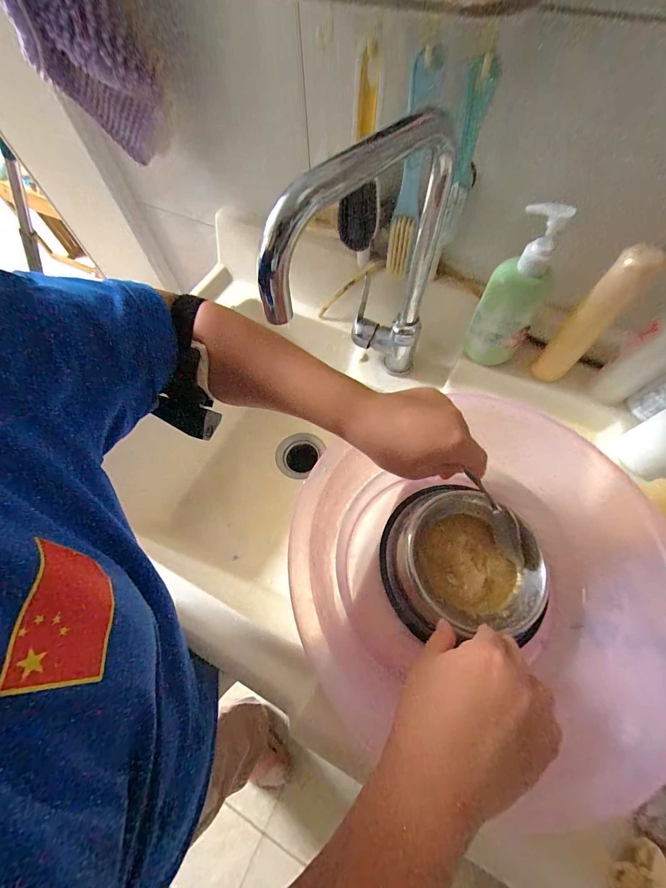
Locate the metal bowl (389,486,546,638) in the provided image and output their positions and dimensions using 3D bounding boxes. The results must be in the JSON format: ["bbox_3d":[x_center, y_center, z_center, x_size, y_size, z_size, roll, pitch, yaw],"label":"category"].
[{"bbox_3d":[0.129,0.116,0.335,0.140,0.041,0.126,1,65,2],"label":"metal bowl"}]

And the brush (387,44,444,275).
[{"bbox_3d":[0.088,-0.304,0.391,0.030,0.207,0.044,-6,65,-2],"label":"brush"}]

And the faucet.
[{"bbox_3d":[0.035,-0.149,0.369,0.100,0.306,0.229,24,68,12],"label":"faucet"}]

